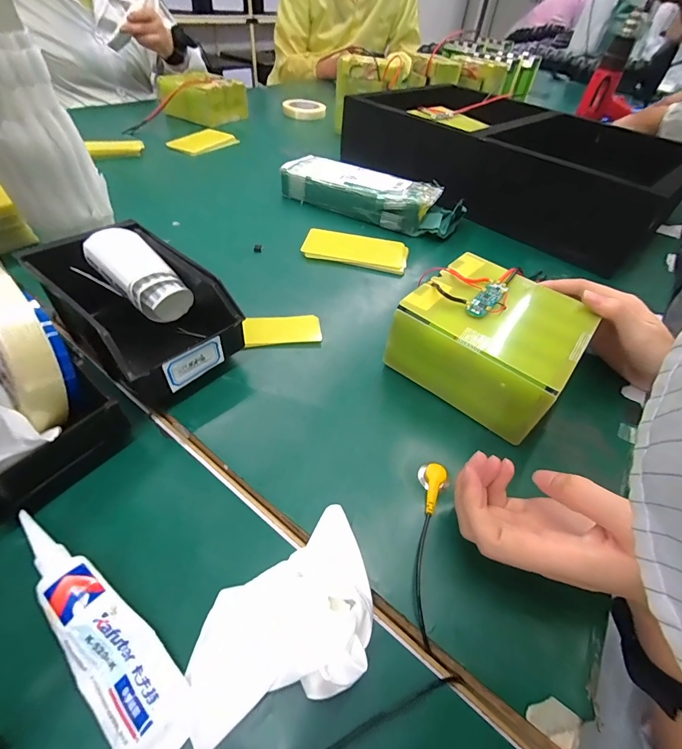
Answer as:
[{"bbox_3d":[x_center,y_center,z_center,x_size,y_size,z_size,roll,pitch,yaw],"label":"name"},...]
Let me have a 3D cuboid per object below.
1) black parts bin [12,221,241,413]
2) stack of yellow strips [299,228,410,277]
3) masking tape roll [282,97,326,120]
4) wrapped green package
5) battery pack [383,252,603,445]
[{"bbox_3d":[-0.178,-0.059,0.328,0.172,0.074,0.105,34,53,23],"label":"black parts bin"},{"bbox_3d":[0.021,-0.175,0.500,0.141,0.010,0.075,11,48,3],"label":"stack of yellow strips"},{"bbox_3d":[-0.096,-0.698,0.943,0.110,0.027,0.104,1,48,-6],"label":"masking tape roll"},{"bbox_3d":[0.051,-0.296,0.586,0.292,0.049,0.105,23,49,14],"label":"wrapped green package"},{"bbox_3d":[0.140,-0.035,0.341,0.141,0.071,0.148,34,53,23],"label":"battery pack"}]

